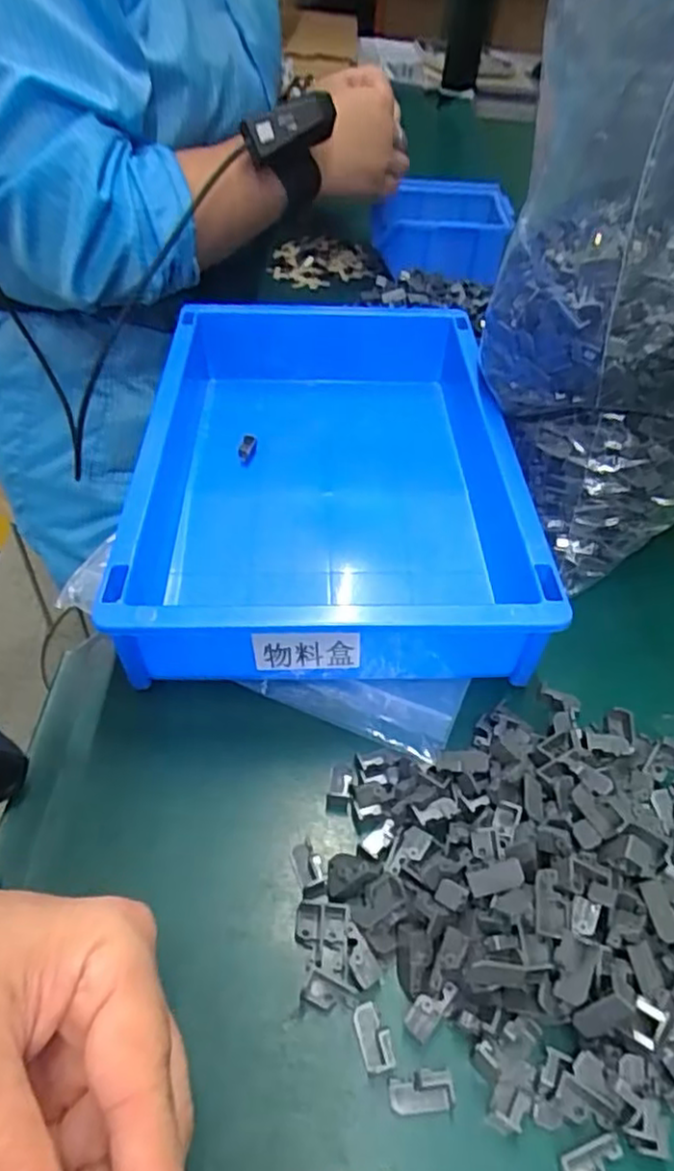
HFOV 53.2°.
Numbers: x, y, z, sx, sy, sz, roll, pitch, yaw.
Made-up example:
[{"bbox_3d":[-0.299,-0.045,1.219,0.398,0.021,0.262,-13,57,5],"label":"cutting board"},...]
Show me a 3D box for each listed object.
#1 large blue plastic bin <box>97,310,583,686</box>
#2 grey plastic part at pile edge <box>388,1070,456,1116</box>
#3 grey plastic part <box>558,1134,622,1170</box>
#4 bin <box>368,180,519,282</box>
[{"bbox_3d":[-0.004,-0.077,0.410,0.213,0.062,0.305,2,47,-5],"label":"large blue plastic bin"},{"bbox_3d":[0.029,0.172,0.229,0.021,0.010,0.011,0,47,-7],"label":"grey plastic part at pile edge"},{"bbox_3d":[0.084,0.187,0.217,0.021,0.004,0.012,-11,49,-16],"label":"grey plastic part"},{"bbox_3d":[0.104,-0.368,0.695,0.130,0.060,0.141,5,47,-3],"label":"bin"}]

